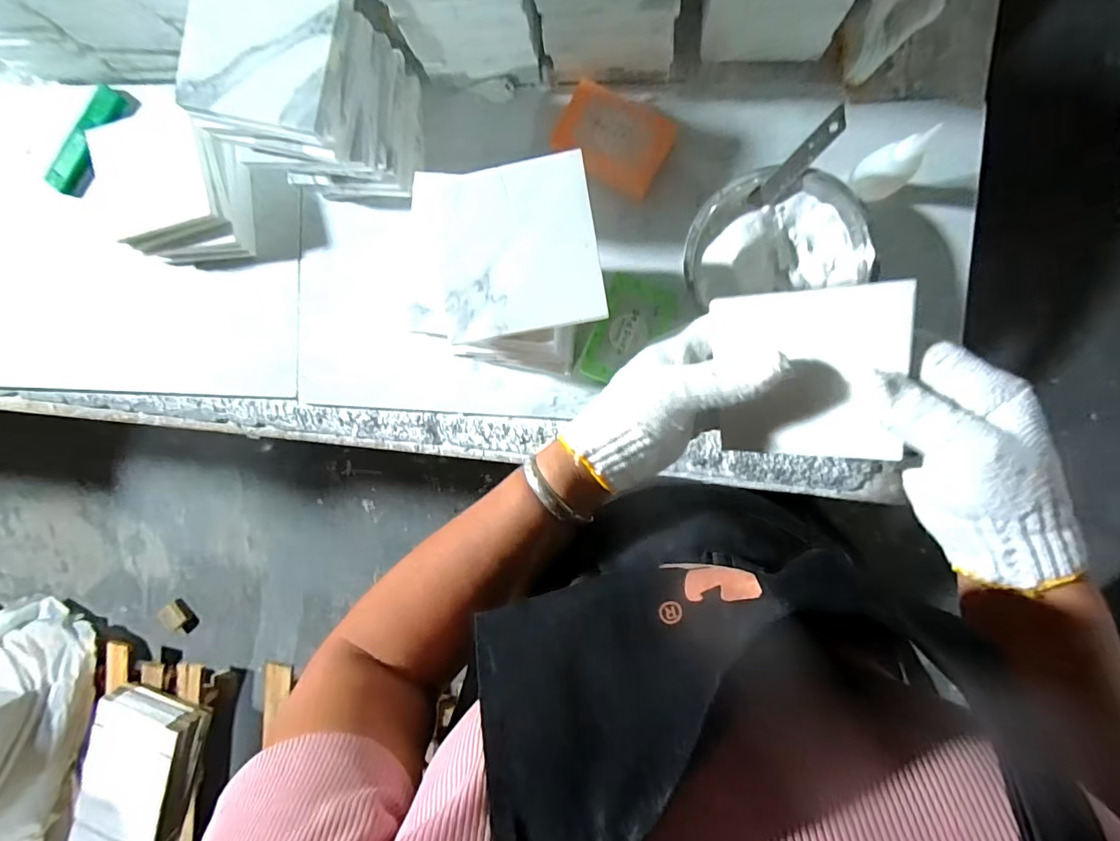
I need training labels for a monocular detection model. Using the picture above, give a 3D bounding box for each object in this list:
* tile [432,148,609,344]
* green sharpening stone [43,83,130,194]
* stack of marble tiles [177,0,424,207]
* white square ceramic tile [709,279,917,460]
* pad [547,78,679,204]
[{"bbox_3d":[-0.026,-0.104,0.296,0.095,0.006,0.098,-9,94,3],"label":"tile"},{"bbox_3d":[-0.443,-0.261,0.454,0.029,0.025,0.106,42,95,-1],"label":"green sharpening stone"},{"bbox_3d":[-0.183,-0.246,0.375,0.108,0.137,0.111,7,95,2],"label":"stack of marble tiles"},{"bbox_3d":[0.143,-0.025,0.284,0.098,0.006,0.099,4,115,35],"label":"white square ceramic tile"},{"bbox_3d":[0.045,-0.239,0.415,0.092,0.012,0.064,25,113,-7],"label":"pad"}]

